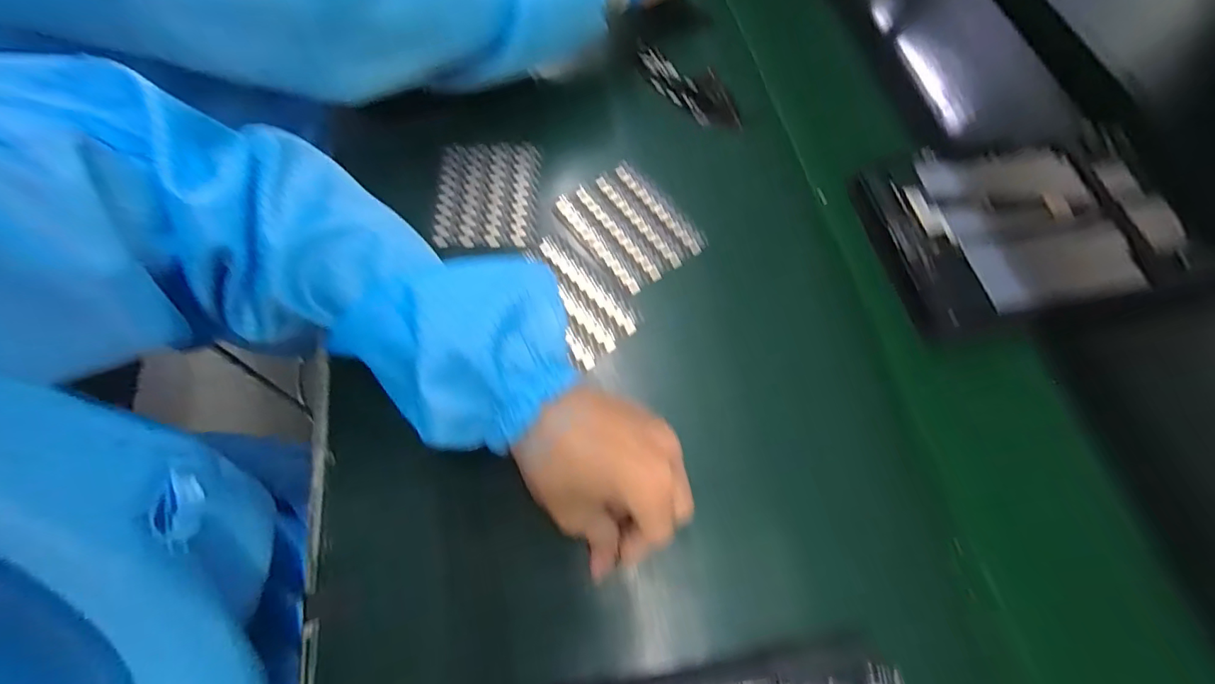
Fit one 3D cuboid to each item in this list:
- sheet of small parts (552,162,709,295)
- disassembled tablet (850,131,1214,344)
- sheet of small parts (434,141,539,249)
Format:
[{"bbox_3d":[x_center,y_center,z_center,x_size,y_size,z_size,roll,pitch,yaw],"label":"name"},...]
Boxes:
[{"bbox_3d":[0.018,-0.095,0.415,0.080,0.008,0.103,-34,70,-17],"label":"sheet of small parts"},{"bbox_3d":[0.320,-0.089,0.400,0.242,0.017,0.159,-8,65,-6],"label":"disassembled tablet"},{"bbox_3d":[-0.098,-0.122,0.429,0.081,0.010,0.100,0,64,-3],"label":"sheet of small parts"}]

